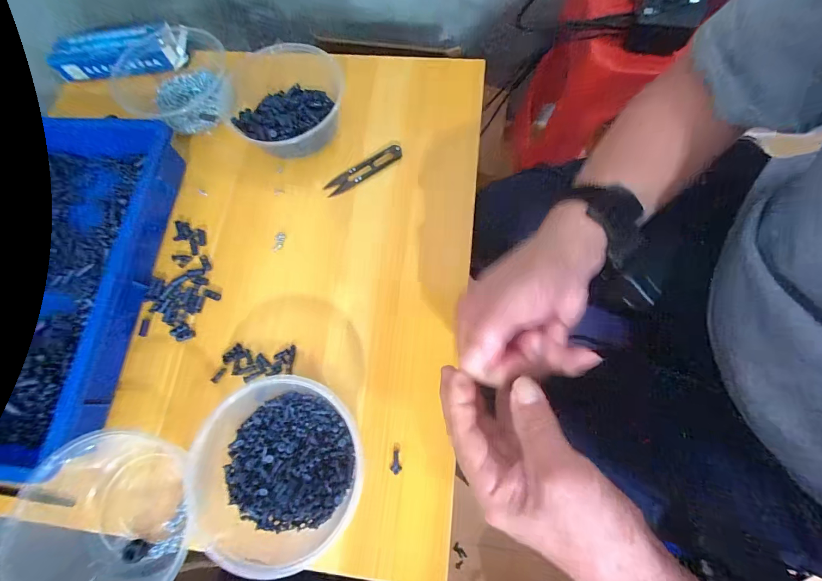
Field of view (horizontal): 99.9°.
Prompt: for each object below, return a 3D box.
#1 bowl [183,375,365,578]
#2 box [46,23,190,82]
[{"bbox_3d":[-0.111,0.153,0.305,0.136,0.065,0.138,-1,72,3],"label":"bowl"},{"bbox_3d":[-0.384,-0.323,0.464,0.186,0.035,0.050,-4,74,1],"label":"box"}]

